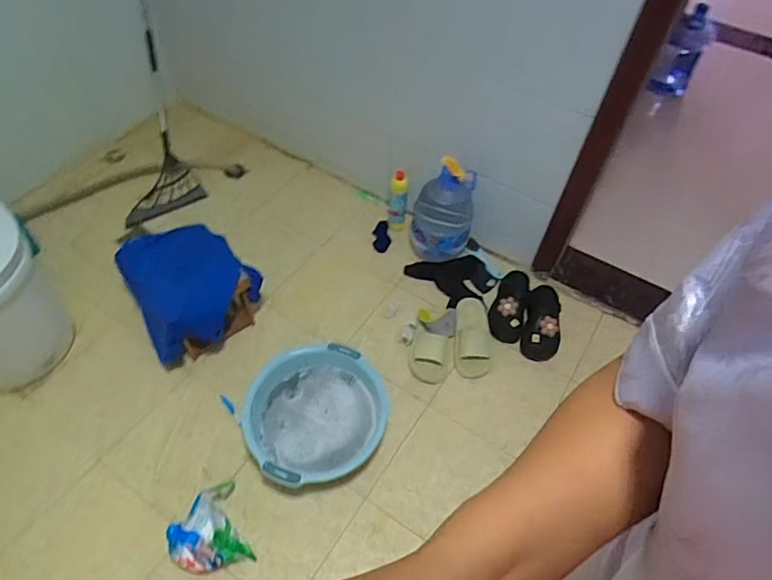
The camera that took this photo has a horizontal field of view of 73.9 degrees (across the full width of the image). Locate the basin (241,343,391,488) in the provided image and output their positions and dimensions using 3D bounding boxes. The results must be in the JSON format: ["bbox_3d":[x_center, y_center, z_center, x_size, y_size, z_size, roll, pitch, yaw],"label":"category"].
[{"bbox_3d":[-0.179,0.336,1.389,0.388,0.137,0.348,-21,56,-18],"label":"basin"}]

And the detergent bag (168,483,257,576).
[{"bbox_3d":[-0.431,0.590,1.243,0.172,0.093,0.179,-22,56,-19],"label":"detergent bag"}]

